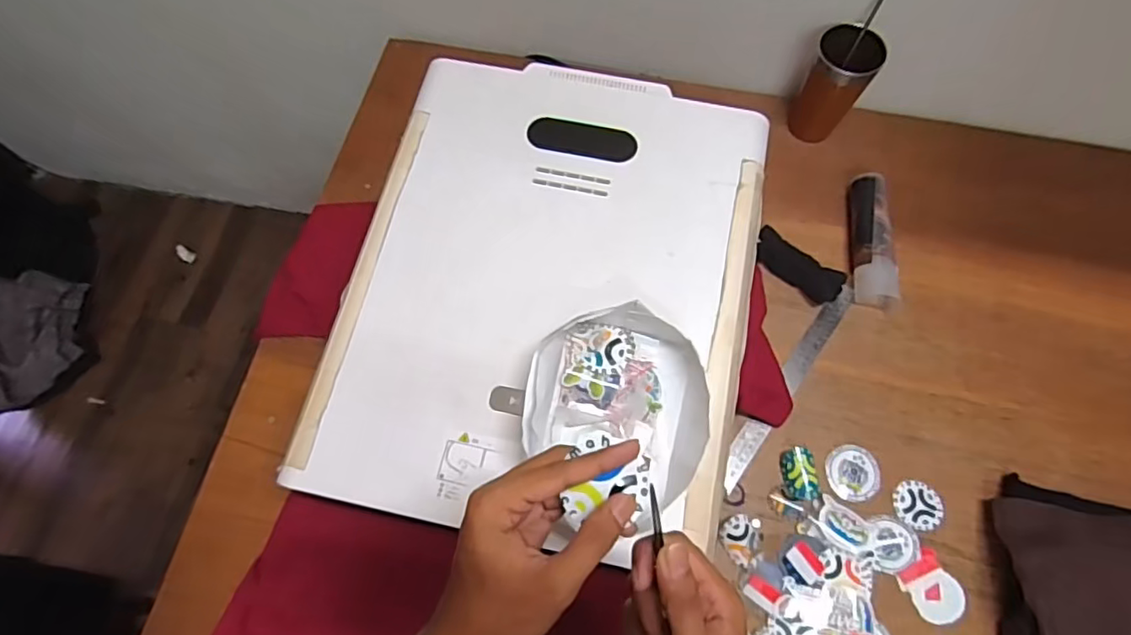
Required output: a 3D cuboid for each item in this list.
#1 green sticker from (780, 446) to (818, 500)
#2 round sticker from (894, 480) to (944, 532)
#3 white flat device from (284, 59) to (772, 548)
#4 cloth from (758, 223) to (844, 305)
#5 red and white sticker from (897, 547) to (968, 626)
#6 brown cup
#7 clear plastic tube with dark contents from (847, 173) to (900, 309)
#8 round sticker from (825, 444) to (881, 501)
[{"bbox_3d":[0.273,0.181,0.681,0.037,0.014,0.056,-3,69,-1],"label":"green sticker"},{"bbox_3d":[0.403,0.214,0.670,0.050,0.008,0.051,0,69,0],"label":"round sticker"},{"bbox_3d":[-0.014,-0.045,0.600,0.395,0.023,0.496,11,69,5],"label":"white flat device"},{"bbox_3d":[0.303,-0.067,0.771,0.123,0.027,0.049,37,73,14],"label":"cloth"},{"bbox_3d":[0.404,0.297,0.639,0.057,0.006,0.066,-34,72,-12],"label":"red and white sticker"},{"bbox_3d":[0.358,-0.306,0.794,0.075,0.148,0.071,0,70,-1],"label":"brown cup"},{"bbox_3d":[0.401,-0.105,0.775,0.051,0.044,0.183,2,69,1],"label":"clear plastic tube with dark contents"},{"bbox_3d":[0.337,0.181,0.686,0.060,0.004,0.061,0,69,0],"label":"round sticker"}]

